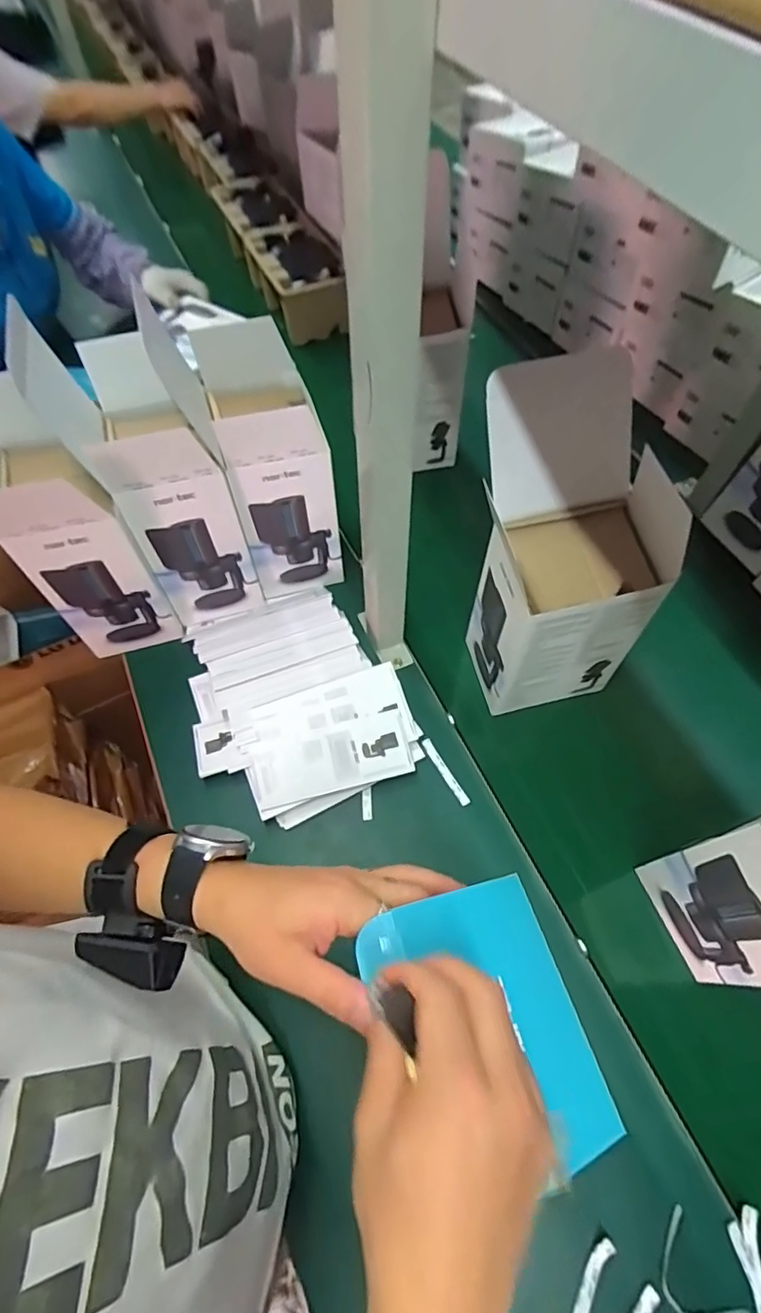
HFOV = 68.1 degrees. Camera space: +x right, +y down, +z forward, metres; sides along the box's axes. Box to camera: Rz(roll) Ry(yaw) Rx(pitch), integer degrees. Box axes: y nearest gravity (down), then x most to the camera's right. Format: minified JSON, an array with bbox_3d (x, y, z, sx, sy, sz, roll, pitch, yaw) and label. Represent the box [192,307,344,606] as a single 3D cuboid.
[{"bbox_3d":[-0.132,-0.237,0.705,0.116,0.301,0.177,-15,62,-7],"label":"box"}]

